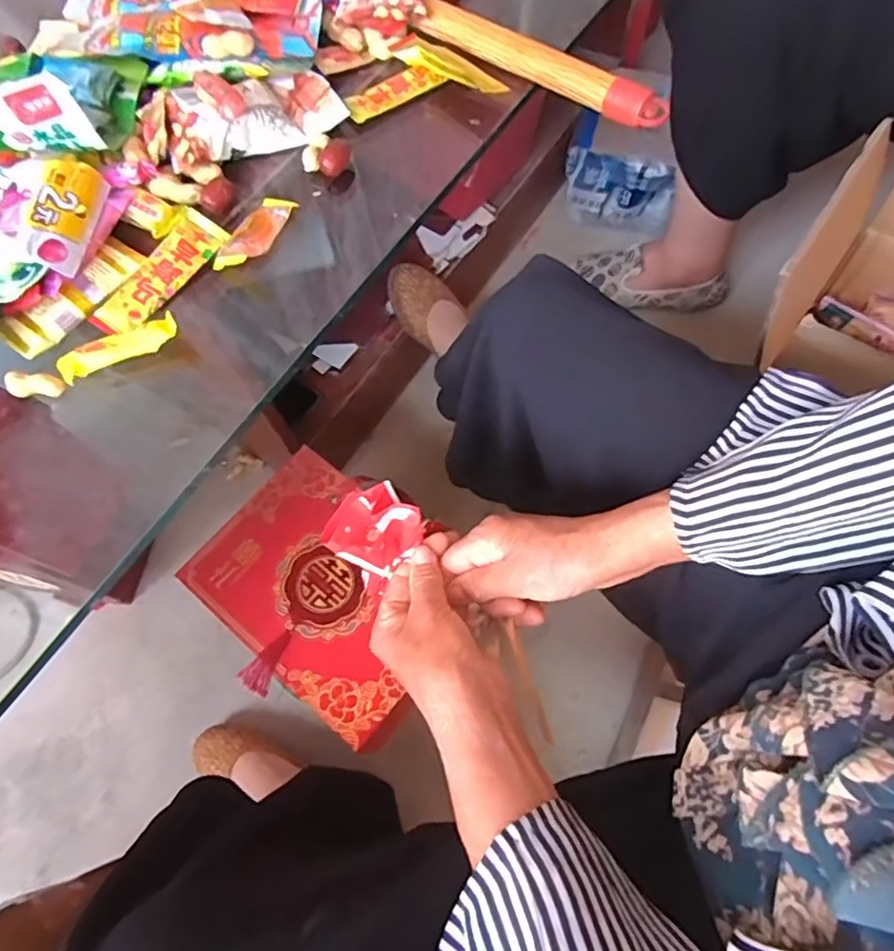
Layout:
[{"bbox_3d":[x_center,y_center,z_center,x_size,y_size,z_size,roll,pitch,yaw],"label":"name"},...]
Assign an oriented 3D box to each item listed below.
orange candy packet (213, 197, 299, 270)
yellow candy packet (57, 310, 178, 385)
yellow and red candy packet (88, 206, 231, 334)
[{"bbox_3d":[-0.136,-0.175,0.428,0.030,0.007,0.072,23,70,15],"label":"orange candy packet"},{"bbox_3d":[-0.215,-0.085,0.389,0.079,0.011,0.019,-26,66,-7],"label":"yellow candy packet"},{"bbox_3d":[-0.200,-0.141,0.416,0.034,0.015,0.105,30,72,17],"label":"yellow and red candy packet"}]

